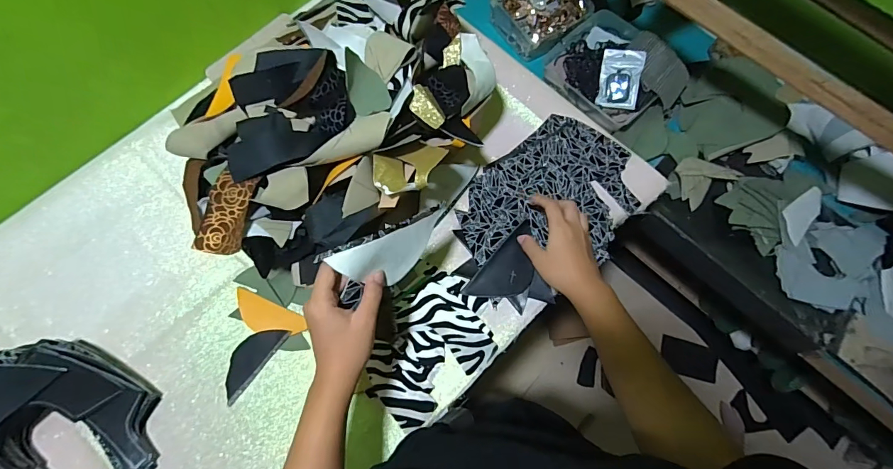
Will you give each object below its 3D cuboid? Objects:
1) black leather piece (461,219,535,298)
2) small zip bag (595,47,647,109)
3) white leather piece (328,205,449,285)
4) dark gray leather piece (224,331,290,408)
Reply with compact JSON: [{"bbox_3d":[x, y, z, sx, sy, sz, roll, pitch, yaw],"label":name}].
[{"bbox_3d":[0.087,0.047,0.565,0.063,0.004,0.125,41,87,4],"label":"black leather piece"},{"bbox_3d":[0.310,-0.277,0.741,0.068,0.012,0.098,10,106,19],"label":"small zip bag"},{"bbox_3d":[-0.054,0.022,0.429,0.124,0.062,0.009,-27,41,-32],"label":"white leather piece"},{"bbox_3d":[-0.251,0.158,0.532,0.042,0.005,0.103,36,74,9],"label":"dark gray leather piece"}]

